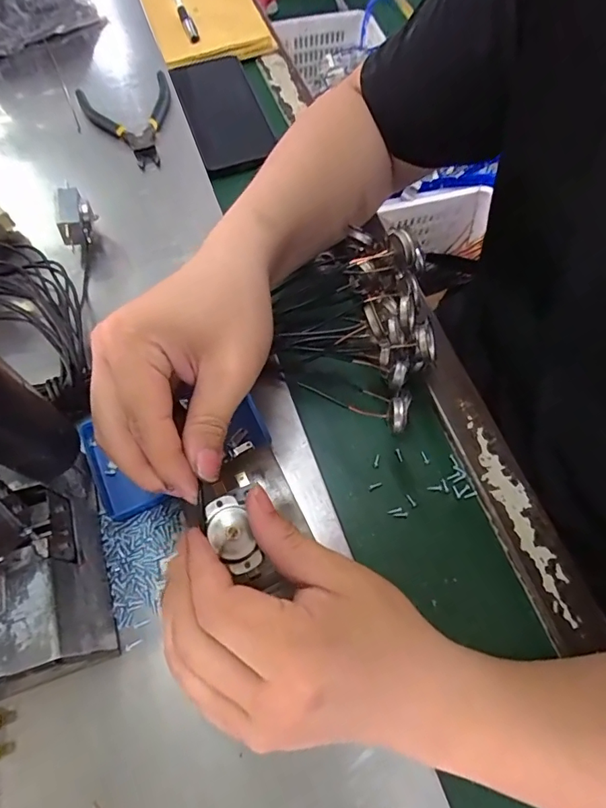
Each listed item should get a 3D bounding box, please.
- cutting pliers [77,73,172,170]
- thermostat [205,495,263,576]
[{"bbox_3d":[-0.163,-0.269,0.453,0.086,0.017,0.118,-17,67,-9],"label":"cutting pliers"},{"bbox_3d":[-0.033,0.060,0.220,0.018,0.009,0.036,-24,75,-12],"label":"thermostat"}]

